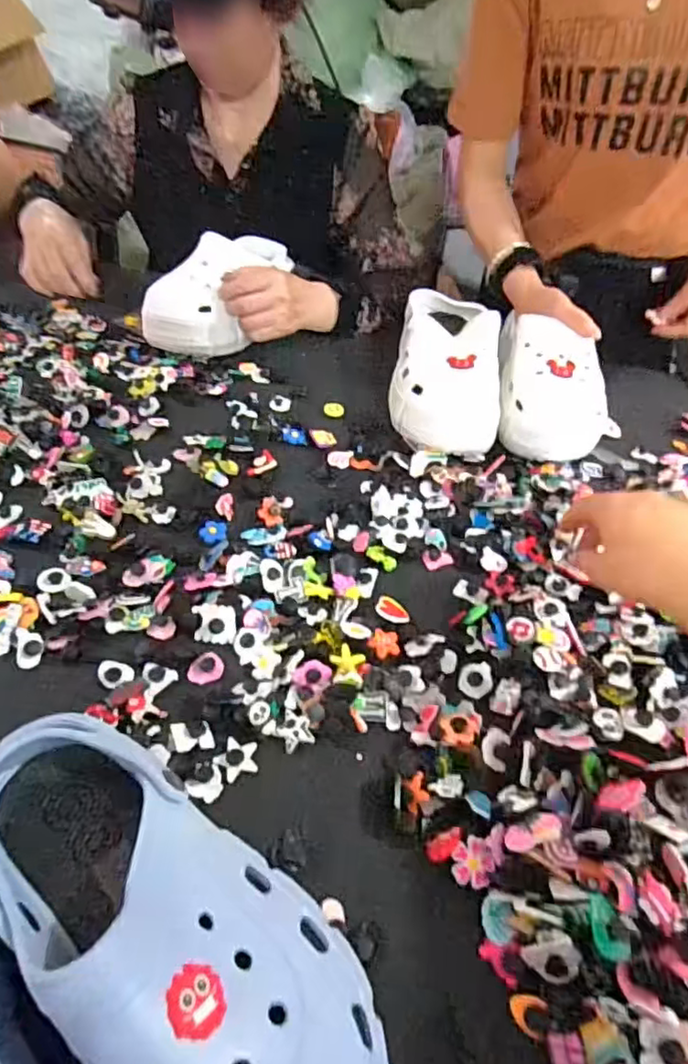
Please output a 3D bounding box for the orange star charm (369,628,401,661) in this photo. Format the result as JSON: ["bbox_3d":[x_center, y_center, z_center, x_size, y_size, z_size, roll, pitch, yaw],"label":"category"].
[{"bbox_3d":[0.031,0.085,0.464,0.023,0.005,0.025,0,44,-6],"label":"orange star charm"}]

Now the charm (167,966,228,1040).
[{"bbox_3d":[-0.057,0.180,0.234,0.024,0.007,0.024,27,32,-19],"label":"charm"}]

